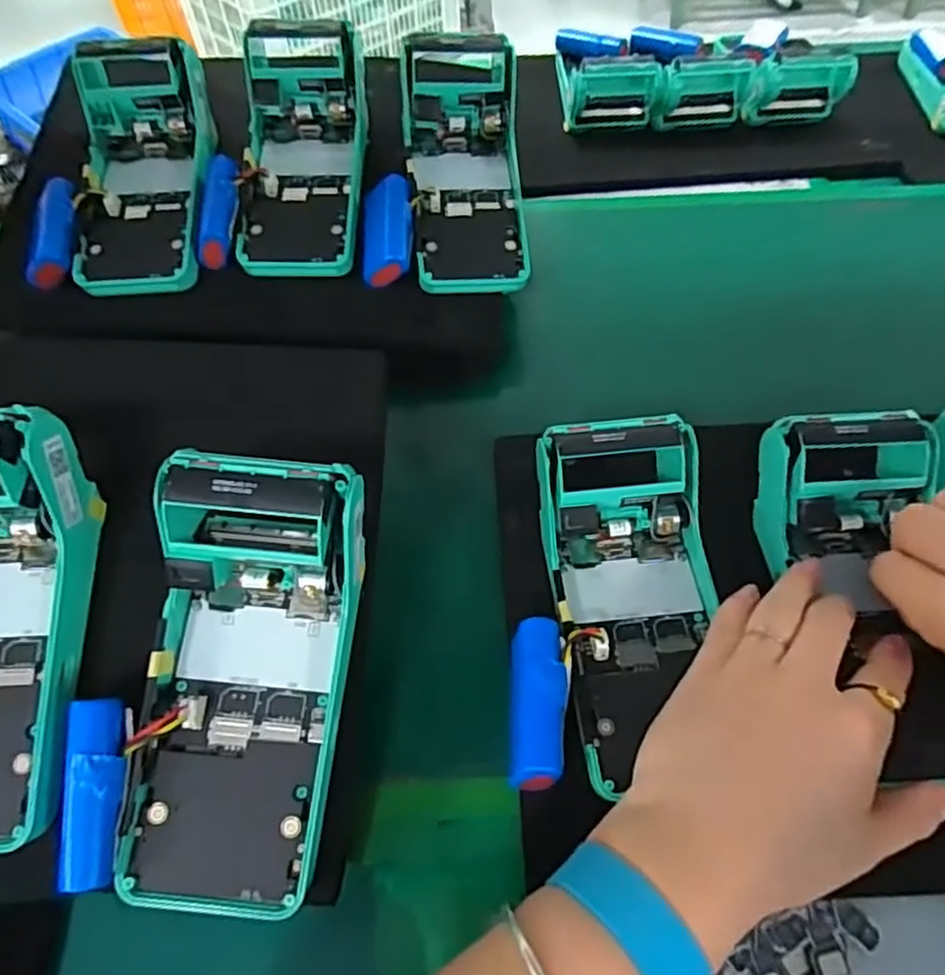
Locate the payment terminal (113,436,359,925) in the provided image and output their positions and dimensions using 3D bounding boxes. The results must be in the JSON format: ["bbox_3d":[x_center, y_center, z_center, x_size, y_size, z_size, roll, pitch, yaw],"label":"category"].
[{"bbox_3d":[-0.090,0.073,0.278,0.074,0.057,0.166,7,87,7],"label":"payment terminal"}]

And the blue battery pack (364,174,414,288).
[{"bbox_3d":[-0.056,-0.166,0.447,0.034,0.018,0.068,2,83,3],"label":"blue battery pack"}]

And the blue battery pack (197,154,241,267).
[{"bbox_3d":[-0.163,-0.183,0.444,0.023,0.024,0.078,0,77,2],"label":"blue battery pack"}]

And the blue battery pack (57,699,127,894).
[{"bbox_3d":[-0.141,0.113,0.256,0.017,0.013,0.065,-4,75,-1],"label":"blue battery pack"}]

